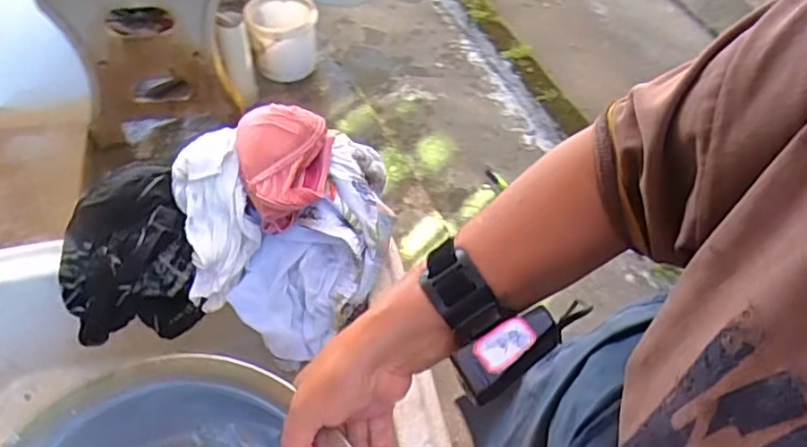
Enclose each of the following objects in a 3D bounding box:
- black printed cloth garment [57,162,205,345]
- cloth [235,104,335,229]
[{"bbox_3d":[-0.282,0.026,0.632,0.127,0.102,0.164,-13,53,-13],"label":"black printed cloth garment"},{"bbox_3d":[-0.115,-0.060,0.606,0.090,0.057,0.133,-4,52,-6],"label":"cloth"}]

